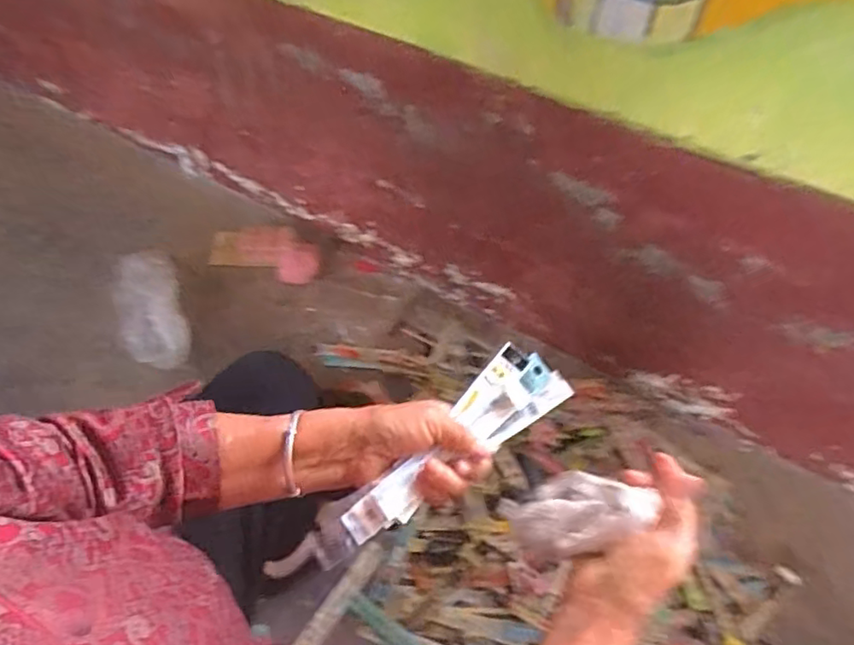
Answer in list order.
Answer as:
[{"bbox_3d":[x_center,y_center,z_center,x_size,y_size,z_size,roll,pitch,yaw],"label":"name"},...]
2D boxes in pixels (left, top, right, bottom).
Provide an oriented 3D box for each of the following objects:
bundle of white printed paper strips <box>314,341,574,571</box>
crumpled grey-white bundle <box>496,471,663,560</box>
[{"bbox_3d":[0.012,0.093,0.442,0.223,0.028,0.053,-36,61,-20],"label":"bundle of white printed paper strips"},{"bbox_3d":[0.105,0.134,0.427,0.087,0.045,0.055,-15,53,-18],"label":"crumpled grey-white bundle"}]

